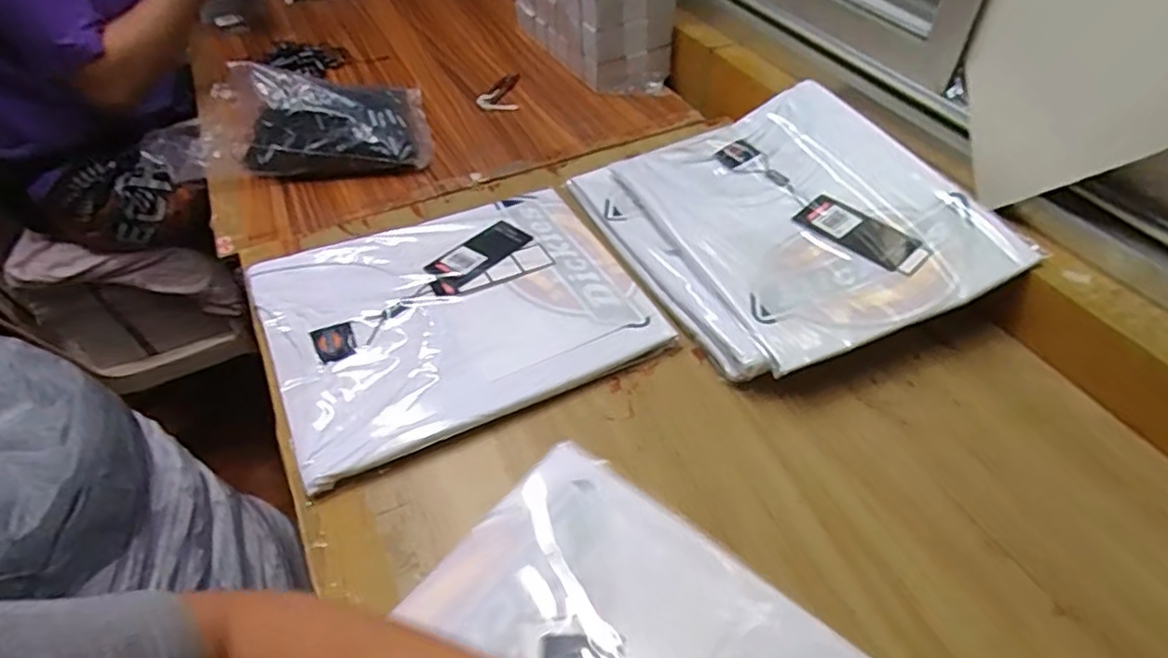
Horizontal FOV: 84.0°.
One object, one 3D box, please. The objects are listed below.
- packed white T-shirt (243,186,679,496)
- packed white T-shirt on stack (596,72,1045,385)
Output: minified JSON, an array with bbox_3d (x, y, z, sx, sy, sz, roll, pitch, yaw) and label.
[{"bbox_3d":[-0.121,-0.020,0.602,0.318,0.024,0.264,-20,51,-19],"label":"packed white T-shirt"},{"bbox_3d":[0.209,-0.120,0.636,0.254,0.024,0.328,-23,50,-8],"label":"packed white T-shirt on stack"}]

